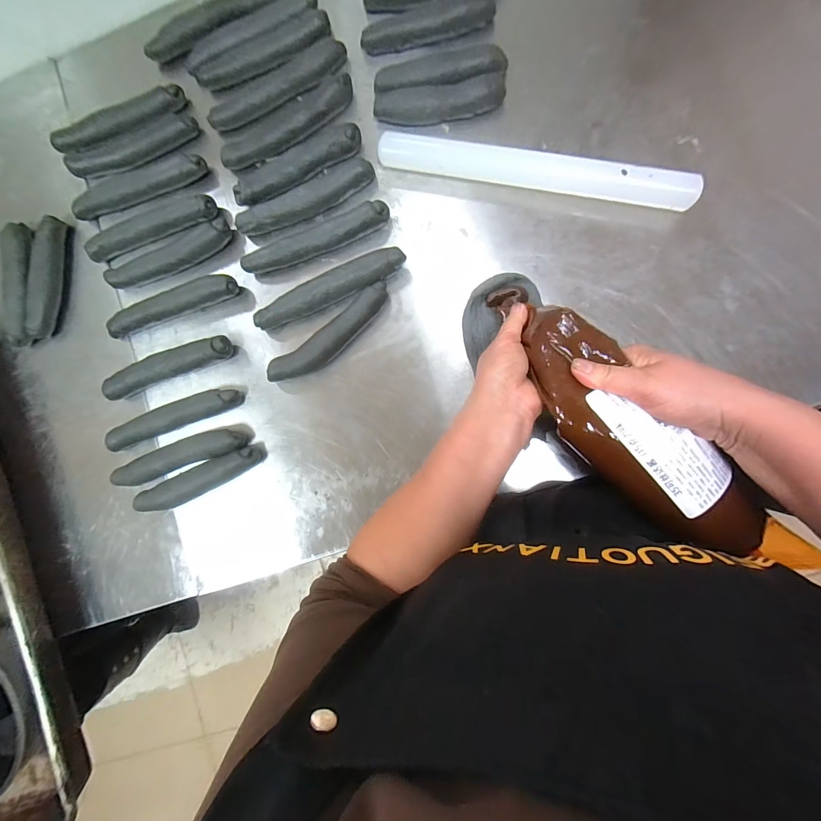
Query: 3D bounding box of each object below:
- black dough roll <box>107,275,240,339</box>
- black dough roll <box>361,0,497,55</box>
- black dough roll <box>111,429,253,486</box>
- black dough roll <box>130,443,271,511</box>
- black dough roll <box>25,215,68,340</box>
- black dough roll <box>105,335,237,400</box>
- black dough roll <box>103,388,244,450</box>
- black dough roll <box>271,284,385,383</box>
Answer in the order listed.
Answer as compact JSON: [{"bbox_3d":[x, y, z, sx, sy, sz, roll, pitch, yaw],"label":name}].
[{"bbox_3d":[-0.272,-0.120,0.428,0.156,0.026,0.024,-20,85,6],"label":"black dough roll"},{"bbox_3d":[0.019,-0.419,0.414,0.144,0.030,0.025,-8,86,7],"label":"black dough roll"},{"bbox_3d":[-0.257,0.050,0.424,0.150,0.032,0.033,-19,85,6],"label":"black dough roll"},{"bbox_3d":[-0.232,0.077,0.420,0.145,0.030,0.030,-26,84,5],"label":"black dough roll"},{"bbox_3d":[-0.444,-0.161,0.457,0.030,0.023,0.144,5,88,8],"label":"black dough roll"},{"bbox_3d":[-0.278,-0.050,0.429,0.153,0.035,0.025,-20,85,6],"label":"black dough roll"},{"bbox_3d":[-0.267,0.006,0.425,0.154,0.027,0.029,-22,85,6],"label":"black dough roll"},{"bbox_3d":[-0.086,-0.079,0.410,0.156,0.026,0.033,-37,83,4],"label":"black dough roll"}]

